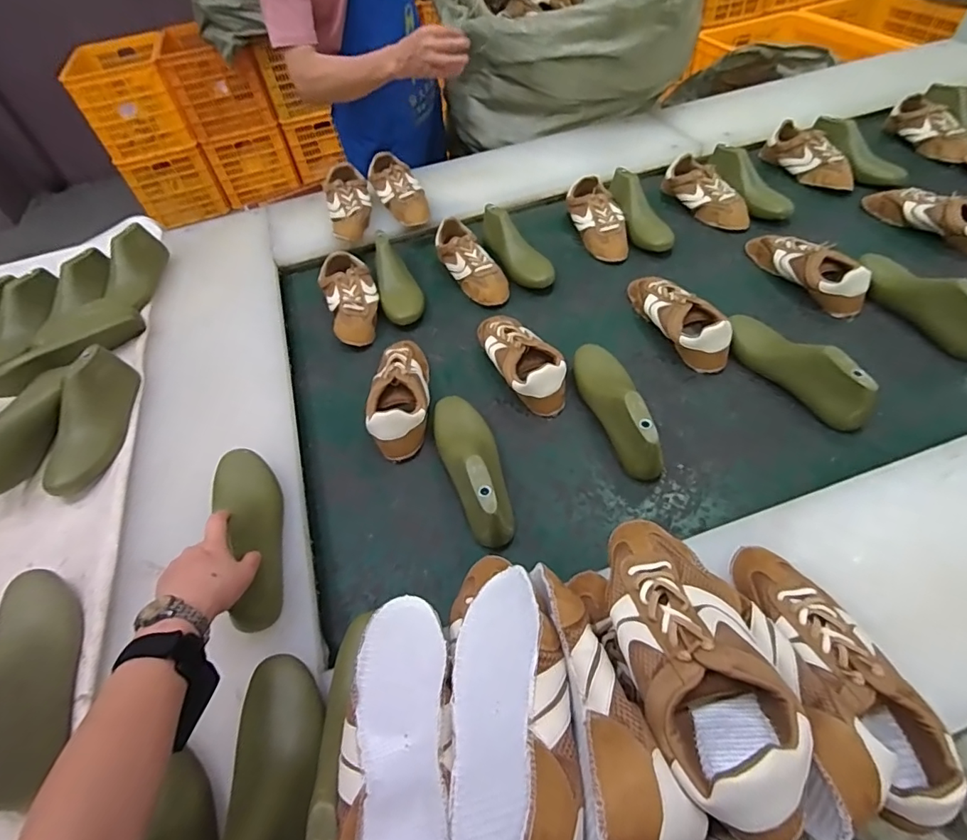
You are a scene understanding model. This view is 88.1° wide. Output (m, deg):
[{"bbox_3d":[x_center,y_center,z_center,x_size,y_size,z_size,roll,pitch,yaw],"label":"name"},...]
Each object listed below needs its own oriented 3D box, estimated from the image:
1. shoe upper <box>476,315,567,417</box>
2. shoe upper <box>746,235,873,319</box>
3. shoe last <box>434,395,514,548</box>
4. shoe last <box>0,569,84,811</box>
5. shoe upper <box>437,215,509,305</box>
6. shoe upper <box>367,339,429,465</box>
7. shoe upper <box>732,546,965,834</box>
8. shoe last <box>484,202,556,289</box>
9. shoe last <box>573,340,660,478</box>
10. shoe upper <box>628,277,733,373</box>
[{"bbox_3d":[0.054,-0.106,0.818,0.095,0.079,0.236,-27,54,-13],"label":"shoe upper"},{"bbox_3d":[0.574,-0.281,0.890,0.084,0.072,0.237,-17,53,-5],"label":"shoe upper"},{"bbox_3d":[-0.017,0.051,0.683,0.081,0.086,0.249,-17,53,-5],"label":"shoe last"},{"bbox_3d":[-0.477,0.244,0.512,0.067,0.084,0.246,-28,54,-13],"label":"shoe last"},{"bbox_3d":[-0.028,-0.312,0.984,0.077,0.067,0.223,-25,54,-11],"label":"shoe upper"},{"bbox_3d":[-0.130,-0.049,0.788,0.085,0.074,0.224,-5,52,4],"label":"shoe upper"},{"bbox_3d":[0.309,0.220,0.454,0.089,0.081,0.234,-17,52,-6],"label":"shoe upper"},{"bbox_3d":[0.061,-0.350,0.997,0.078,0.079,0.236,-21,53,-8],"label":"shoe last"},{"bbox_3d":[0.187,-0.033,0.717,0.077,0.082,0.244,-12,52,-2],"label":"shoe last"},{"bbox_3d":[0.327,-0.182,0.838,0.087,0.067,0.238,-17,53,-5],"label":"shoe upper"}]

